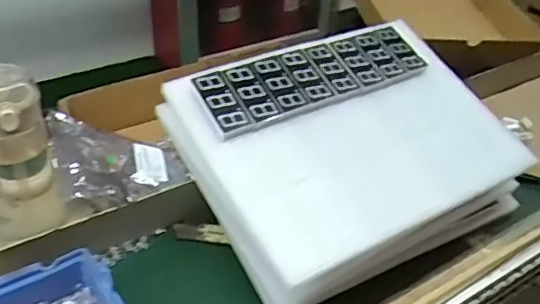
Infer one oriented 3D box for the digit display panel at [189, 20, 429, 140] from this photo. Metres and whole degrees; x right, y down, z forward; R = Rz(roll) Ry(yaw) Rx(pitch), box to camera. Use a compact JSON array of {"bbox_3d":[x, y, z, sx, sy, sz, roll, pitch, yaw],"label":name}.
[{"bbox_3d":[0.044,-0.075,0.508,0.234,0.007,0.070,-21,63,-31],"label":"digit display panel"}]

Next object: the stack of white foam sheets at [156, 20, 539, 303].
[{"bbox_3d":[0.079,-0.005,0.490,0.277,0.041,0.203,-22,68,-26],"label":"stack of white foam sheets"}]

